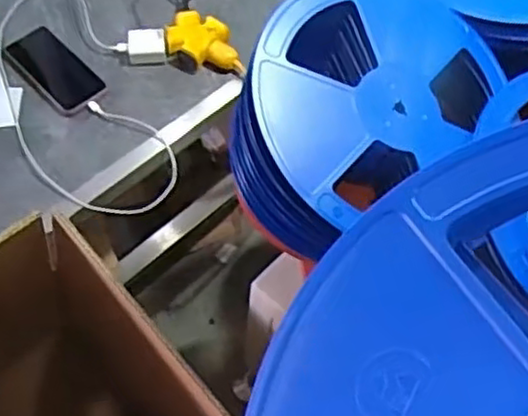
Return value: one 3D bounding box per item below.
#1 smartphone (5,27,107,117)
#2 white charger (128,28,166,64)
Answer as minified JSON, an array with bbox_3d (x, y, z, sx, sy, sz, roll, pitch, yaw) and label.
[{"bbox_3d":[-0.300,-0.199,1.025,0.078,0.004,0.162,-37,68,-22],"label":"smartphone"},{"bbox_3d":[-0.169,-0.233,1.040,0.053,0.028,0.049,-5,60,-6],"label":"white charger"}]

